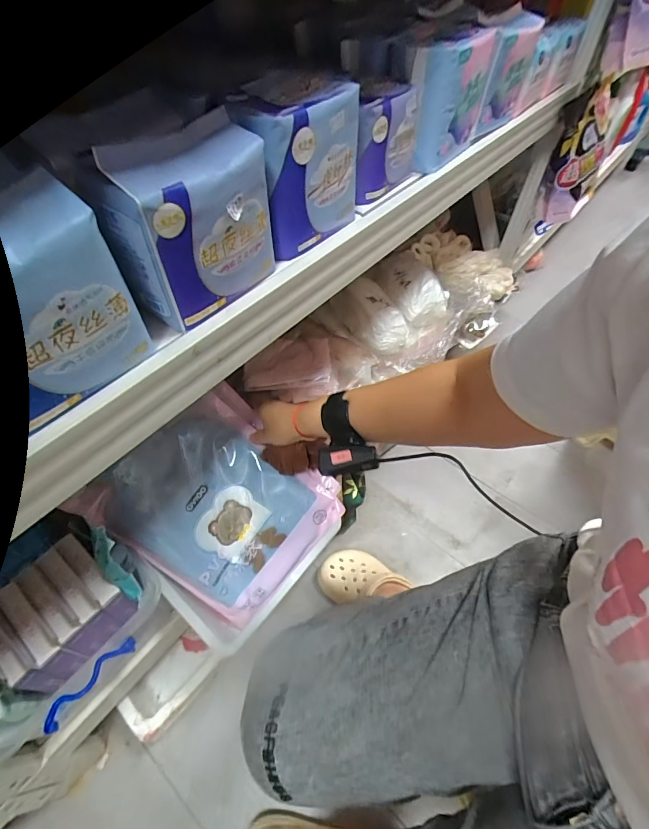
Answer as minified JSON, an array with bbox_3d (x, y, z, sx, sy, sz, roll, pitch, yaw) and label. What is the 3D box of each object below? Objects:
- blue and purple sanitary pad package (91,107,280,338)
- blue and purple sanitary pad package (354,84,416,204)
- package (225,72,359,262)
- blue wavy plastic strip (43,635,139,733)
[{"bbox_3d":[-0.105,-0.154,0.317,0.064,0.116,0.125,27,58,20],"label":"blue and purple sanitary pad package"},{"bbox_3d":[0.056,-0.311,0.450,0.049,0.095,0.101,37,62,26],"label":"blue and purple sanitary pad package"},{"bbox_3d":[-0.035,-0.243,0.386,0.095,0.120,0.126,31,59,22],"label":"package"},{"bbox_3d":[-0.272,0.311,0.454,0.018,0.038,0.108,31,60,22],"label":"blue wavy plastic strip"}]

